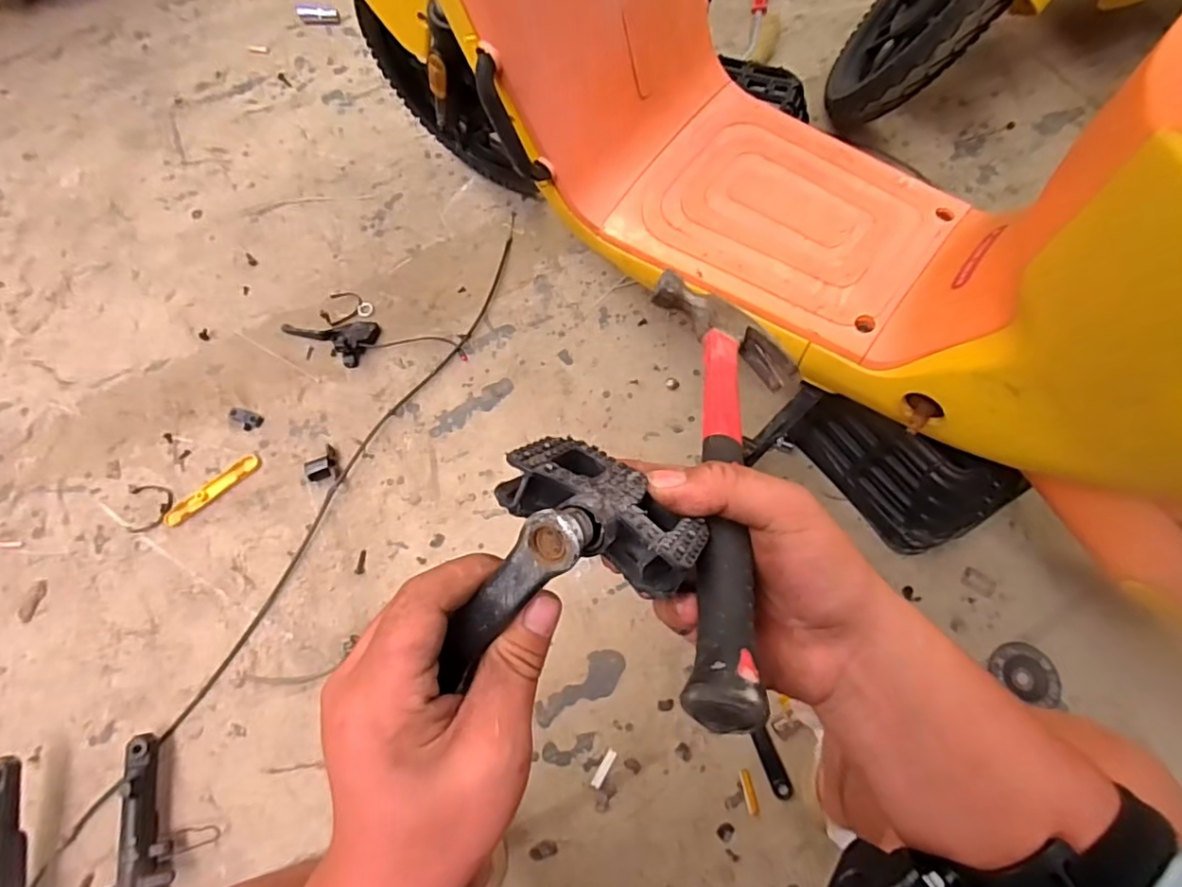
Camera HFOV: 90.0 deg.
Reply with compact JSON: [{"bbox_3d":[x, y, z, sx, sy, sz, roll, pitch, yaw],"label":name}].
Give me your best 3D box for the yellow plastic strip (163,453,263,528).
[{"bbox_3d":[-0.567,0.071,0.888,0.152,0.004,0.030,-42,75,-13],"label":"yellow plastic strip"}]

